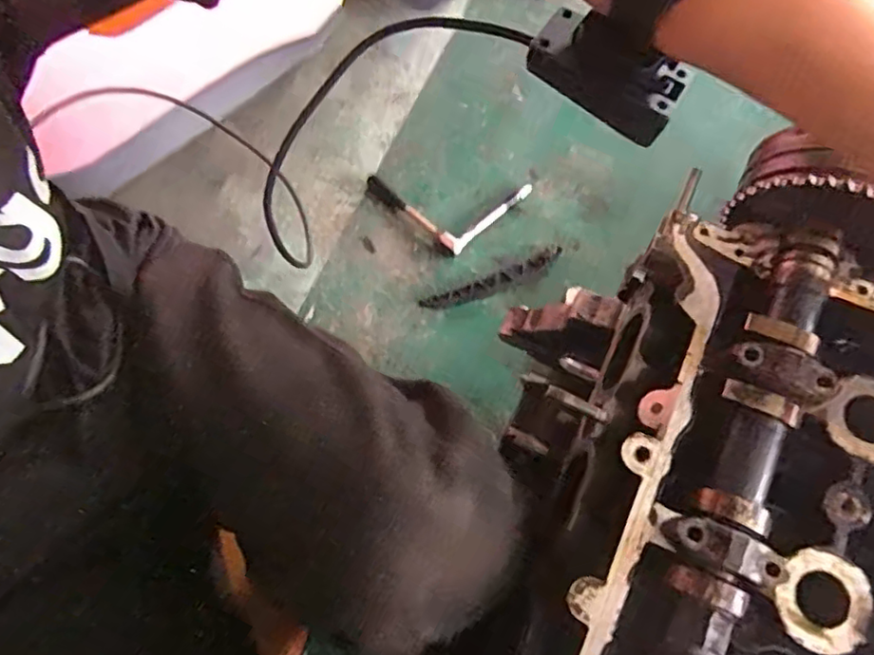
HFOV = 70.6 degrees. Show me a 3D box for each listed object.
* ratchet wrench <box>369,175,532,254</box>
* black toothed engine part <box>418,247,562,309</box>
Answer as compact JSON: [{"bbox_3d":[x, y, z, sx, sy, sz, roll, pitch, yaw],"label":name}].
[{"bbox_3d":[0.016,-0.221,0.972,0.200,0.024,0.166,41,72,14],"label":"ratchet wrench"},{"bbox_3d":[0.086,-0.067,0.911,0.220,0.019,0.039,-22,70,-10],"label":"black toothed engine part"}]

